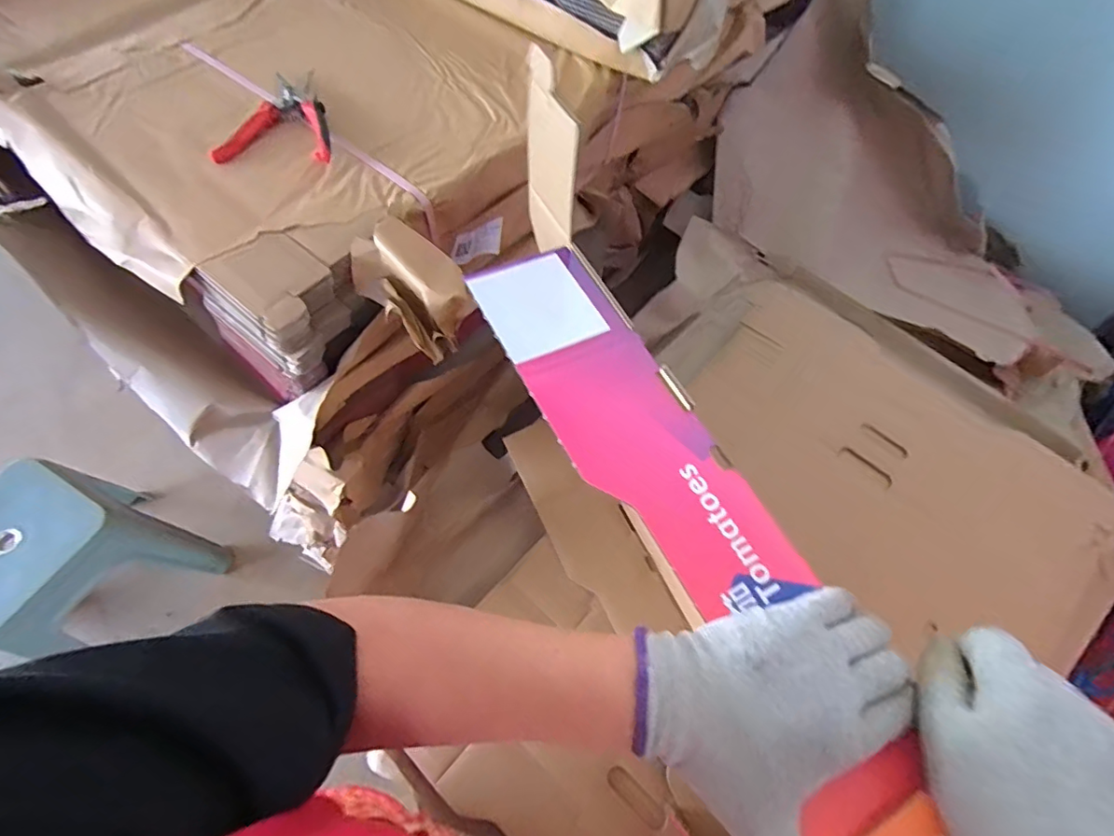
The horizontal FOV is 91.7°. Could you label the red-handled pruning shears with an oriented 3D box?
[{"bbox_3d":[-0.322,-0.346,0.623,0.128,0.024,0.139,-5,62,-5],"label":"red-handled pruning shears"}]

